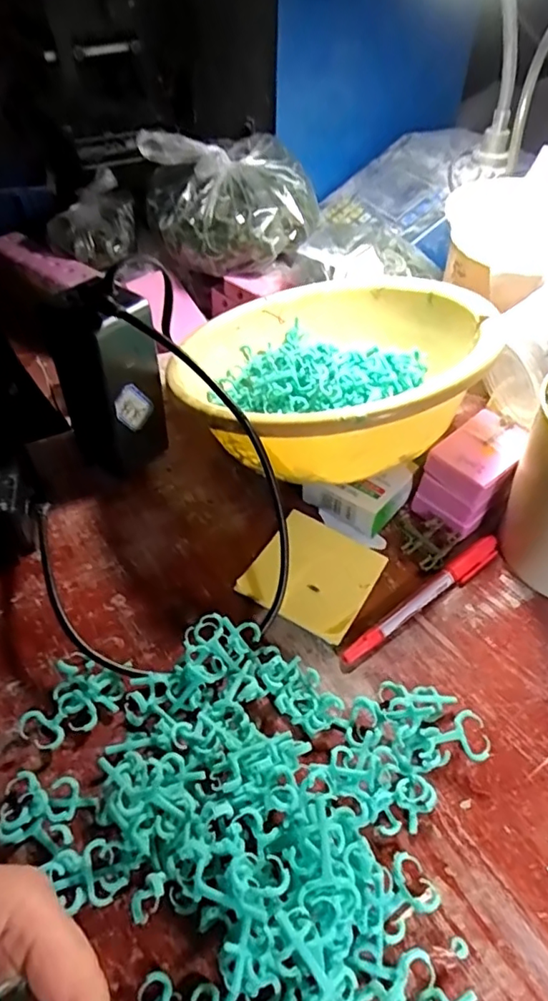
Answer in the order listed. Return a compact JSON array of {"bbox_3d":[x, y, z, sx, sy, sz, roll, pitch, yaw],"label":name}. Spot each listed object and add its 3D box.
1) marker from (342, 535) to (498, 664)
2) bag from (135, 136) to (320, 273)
[{"bbox_3d":[0.097,0.061,0.353,0.138,0.010,0.015,-31,55,-26],"label":"marker"},{"bbox_3d":[-0.038,-0.280,0.516,0.154,0.090,0.091,-5,48,-5],"label":"bag"}]

